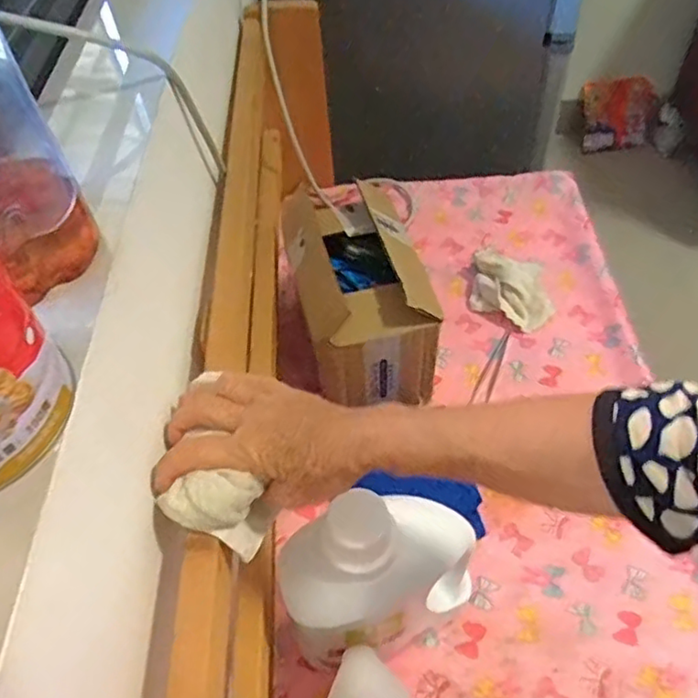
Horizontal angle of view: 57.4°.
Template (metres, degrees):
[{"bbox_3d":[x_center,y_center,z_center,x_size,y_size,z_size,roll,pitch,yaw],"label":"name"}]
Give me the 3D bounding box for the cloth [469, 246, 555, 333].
[{"bbox_3d":[0.229,-0.088,0.905,0.133,0.050,0.091,24,58,20],"label":"cloth"}]

